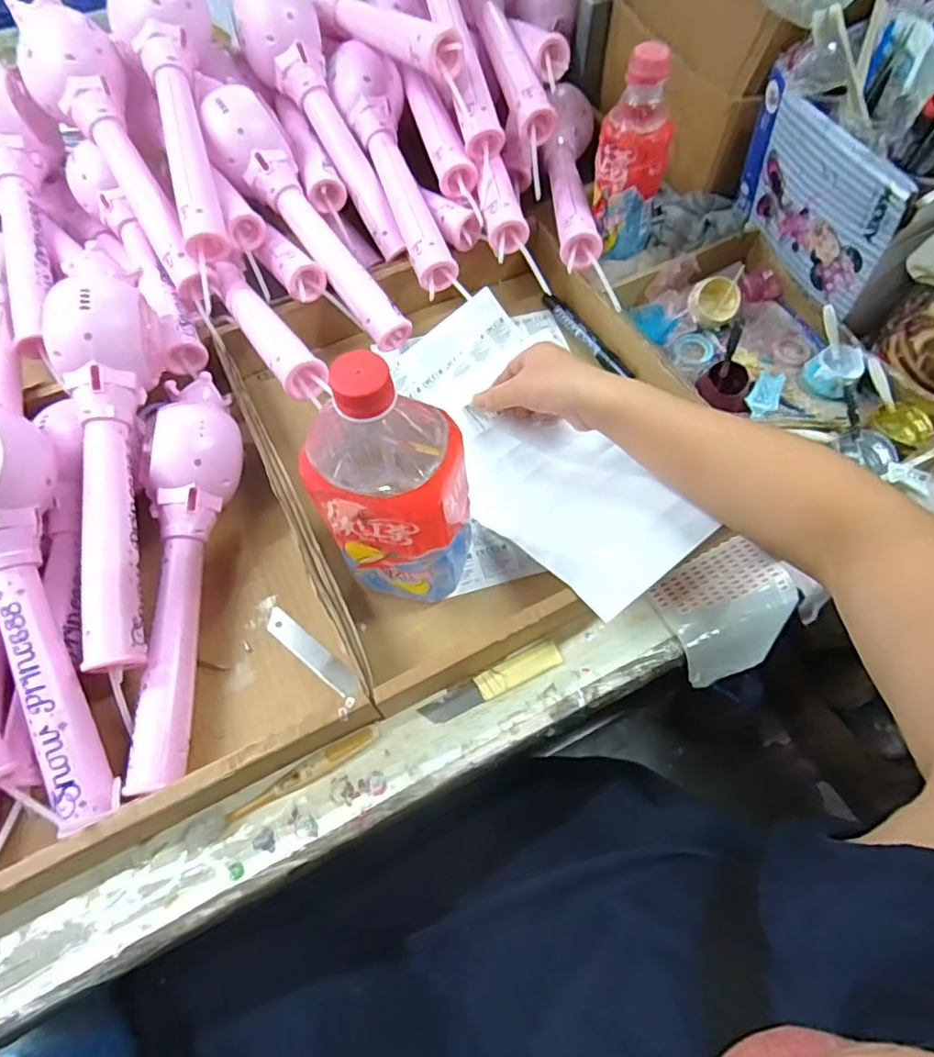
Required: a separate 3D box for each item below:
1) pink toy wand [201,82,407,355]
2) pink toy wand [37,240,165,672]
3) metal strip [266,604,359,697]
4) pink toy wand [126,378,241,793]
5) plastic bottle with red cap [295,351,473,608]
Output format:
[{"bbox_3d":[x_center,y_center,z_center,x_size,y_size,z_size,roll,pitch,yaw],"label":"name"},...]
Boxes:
[{"bbox_3d":[-0.143,-0.279,0.538,0.062,0.049,0.268,-37,90,-16],"label":"pink toy wand"},{"bbox_3d":[-0.258,-0.057,0.418,0.061,0.069,0.312,-8,80,-4],"label":"pink toy wand"},{"bbox_3d":[-0.117,0.093,0.439,0.093,0.007,0.018,36,69,16],"label":"metal strip"},{"bbox_3d":[-0.209,0.019,0.419,0.057,0.055,0.310,-1,64,0],"label":"pink toy wand"},{"bbox_3d":[-0.047,-0.023,0.374,0.094,0.215,0.080,0,64,0],"label":"plastic bottle with red cap"}]

